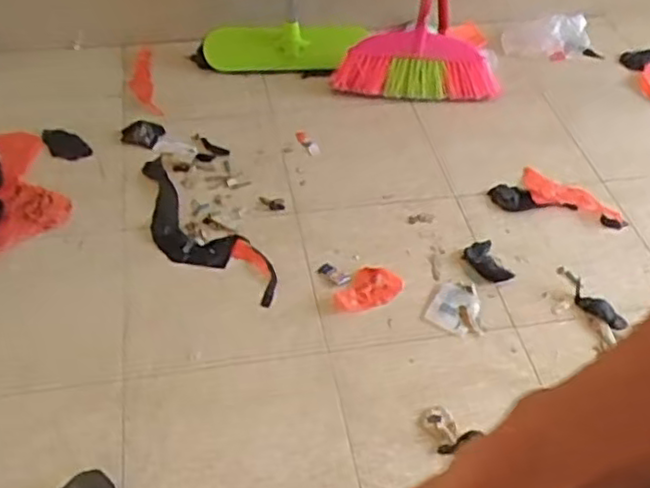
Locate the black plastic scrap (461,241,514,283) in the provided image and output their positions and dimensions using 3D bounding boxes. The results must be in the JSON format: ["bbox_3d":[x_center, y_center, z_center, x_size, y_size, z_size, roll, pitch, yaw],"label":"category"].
[{"bbox_3d":[0.269,0.029,1.148,0.060,0.009,0.089,-16,50,-17],"label":"black plastic scrap"}]

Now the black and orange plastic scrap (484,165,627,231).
[{"bbox_3d":[0.429,-0.089,1.269,0.242,0.025,0.127,11,47,6],"label":"black and orange plastic scrap"}]

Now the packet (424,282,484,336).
[{"bbox_3d":[0.212,0.097,1.081,0.085,0.010,0.096,22,50,17],"label":"packet"}]

